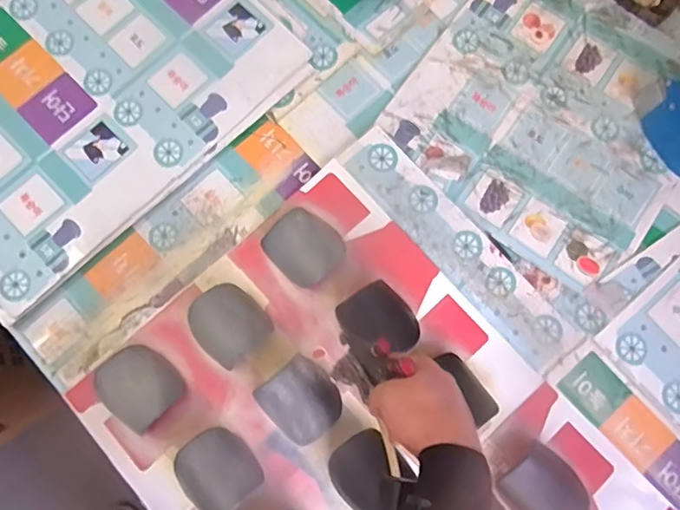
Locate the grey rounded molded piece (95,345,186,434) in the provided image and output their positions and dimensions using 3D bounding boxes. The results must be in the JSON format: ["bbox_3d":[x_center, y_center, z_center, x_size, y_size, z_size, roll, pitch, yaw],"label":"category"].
[{"bbox_3d":[-0.241,0.158,0.644,0.094,0.045,0.085,42,79,8],"label":"grey rounded molded piece"}]

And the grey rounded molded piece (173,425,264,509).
[{"bbox_3d":[-0.146,0.258,0.630,0.087,0.047,0.094,-41,81,-10],"label":"grey rounded molded piece"}]

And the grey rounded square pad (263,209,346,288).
[{"bbox_3d":[-0.045,-0.008,0.685,0.095,0.053,0.088,39,79,7],"label":"grey rounded square pad"}]

